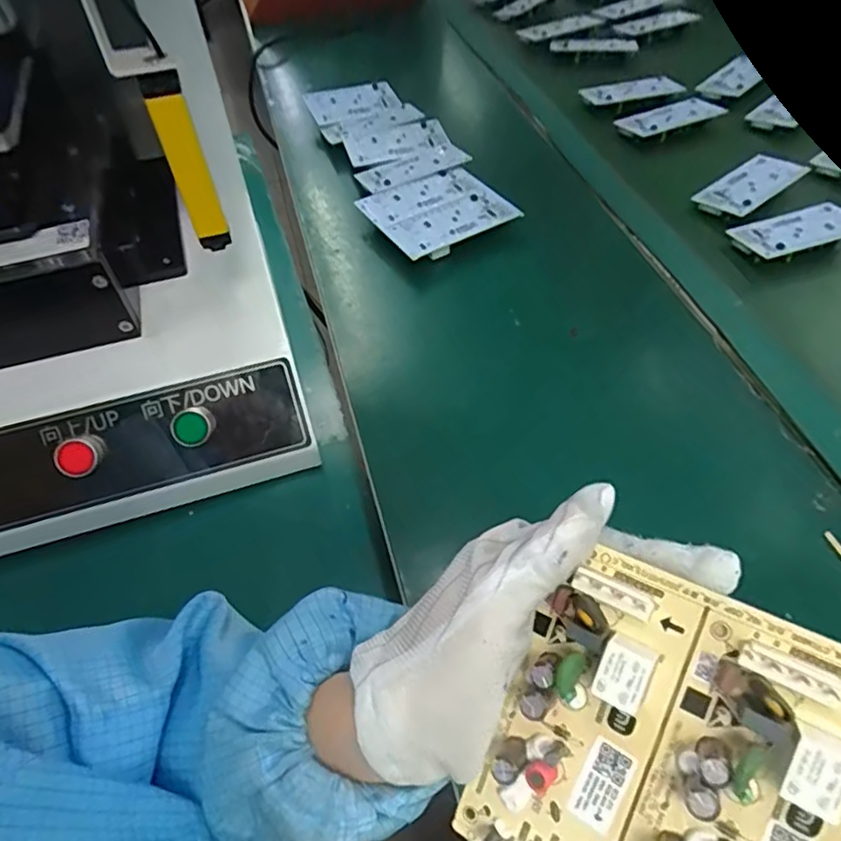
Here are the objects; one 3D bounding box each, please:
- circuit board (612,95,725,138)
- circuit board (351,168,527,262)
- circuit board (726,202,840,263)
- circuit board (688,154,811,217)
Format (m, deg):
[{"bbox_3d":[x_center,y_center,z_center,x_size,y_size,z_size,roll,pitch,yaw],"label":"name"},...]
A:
[{"bbox_3d":[0.294,-0.354,0.695,0.119,0.014,0.048,-19,55,-12],"label":"circuit board"},{"bbox_3d":[0.020,-0.209,0.587,0.126,0.009,0.106,-27,63,-21],"label":"circuit board"},{"bbox_3d":[0.348,-0.172,0.546,0.110,0.017,0.050,-14,54,-9],"label":"circuit board"},{"bbox_3d":[0.332,-0.235,0.596,0.109,0.016,0.054,-32,58,-20],"label":"circuit board"}]

